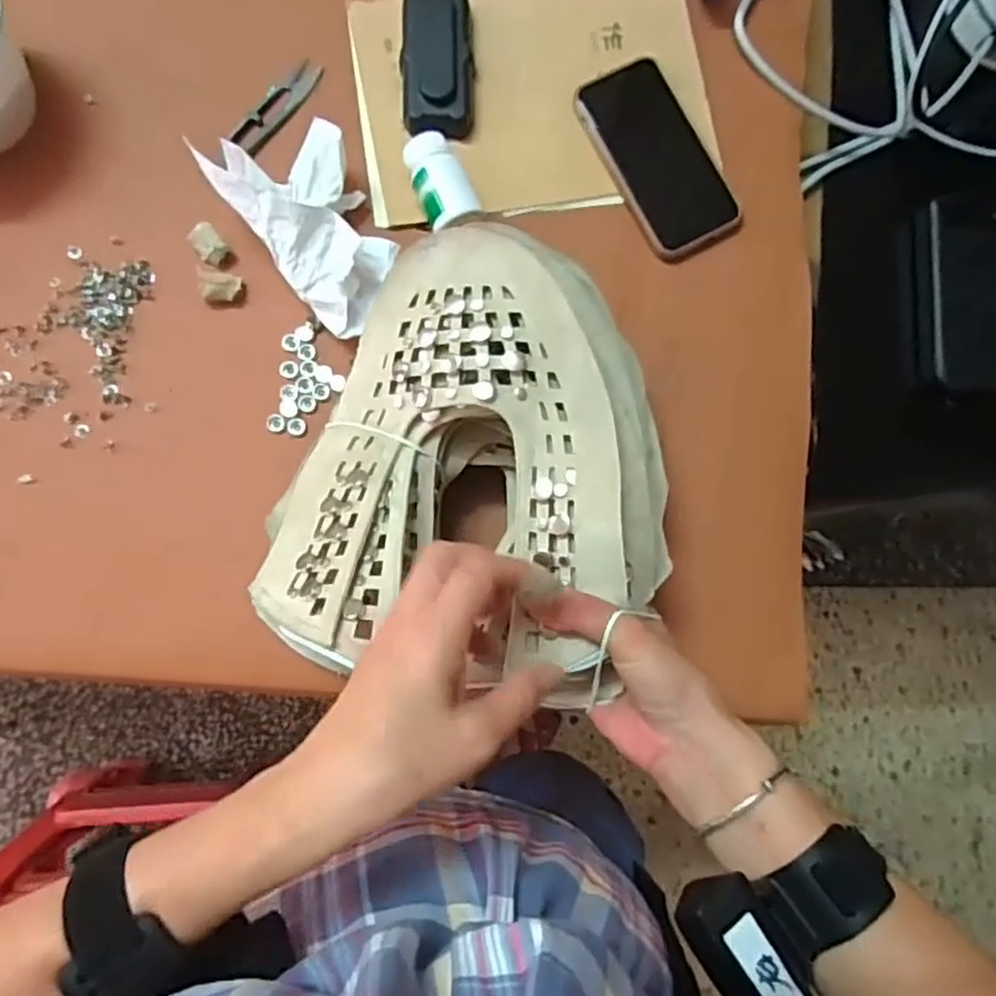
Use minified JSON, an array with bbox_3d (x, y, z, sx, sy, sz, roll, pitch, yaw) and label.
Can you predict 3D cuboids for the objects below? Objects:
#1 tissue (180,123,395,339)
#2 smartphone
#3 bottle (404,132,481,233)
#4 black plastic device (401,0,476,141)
[{"bbox_3d":[-0.122,-0.192,0.481,0.089,0.063,0.148,-40,89,-7],"label":"tissue"},{"bbox_3d":[0.120,-0.251,0.518,0.071,0.013,0.145,-29,88,-7],"label":"smartphone"},{"bbox_3d":[-0.041,-0.219,0.492,0.034,0.037,0.071,-24,87,-6],"label":"bottle"},{"bbox_3d":[-0.043,-0.317,0.513,0.051,0.022,0.107,-2,85,-5],"label":"black plastic device"}]

